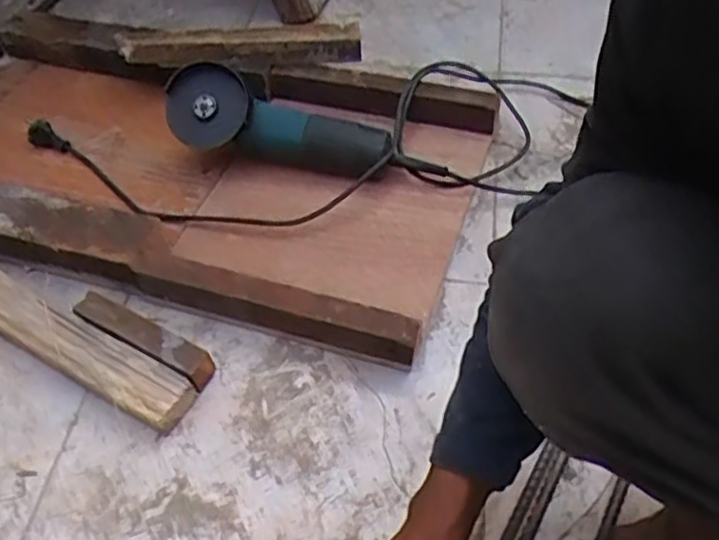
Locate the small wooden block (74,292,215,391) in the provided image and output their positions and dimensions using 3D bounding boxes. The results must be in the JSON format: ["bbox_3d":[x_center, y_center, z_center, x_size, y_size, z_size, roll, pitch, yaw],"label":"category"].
[{"bbox_3d":[-0.221,0.071,0.739,0.167,0.045,0.032,25,55,21],"label":"small wooden block"}]

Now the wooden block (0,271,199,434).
[{"bbox_3d":[-0.331,0.060,0.756,0.372,0.040,0.058,25,55,21],"label":"wooden block"}]

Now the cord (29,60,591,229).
[{"bbox_3d":[-0.059,-0.162,0.918,0.702,0.061,0.256,-11,50,-7],"label":"cord"}]

